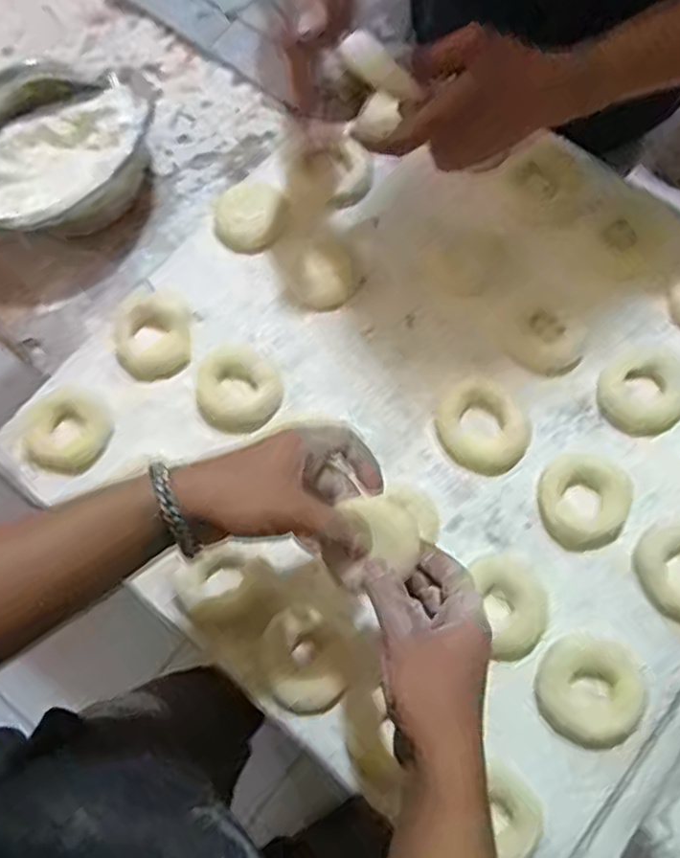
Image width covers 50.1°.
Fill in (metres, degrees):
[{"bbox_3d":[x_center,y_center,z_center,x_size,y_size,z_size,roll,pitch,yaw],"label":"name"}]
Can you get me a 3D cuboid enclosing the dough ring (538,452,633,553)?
[{"bbox_3d":[0.199,0.058,0.590,0.068,0.015,0.077,1,74,3],"label":"dough ring"}]

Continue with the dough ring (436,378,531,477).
[{"bbox_3d":[0.122,-0.002,0.616,0.071,0.017,0.077,-1,74,2],"label":"dough ring"}]

